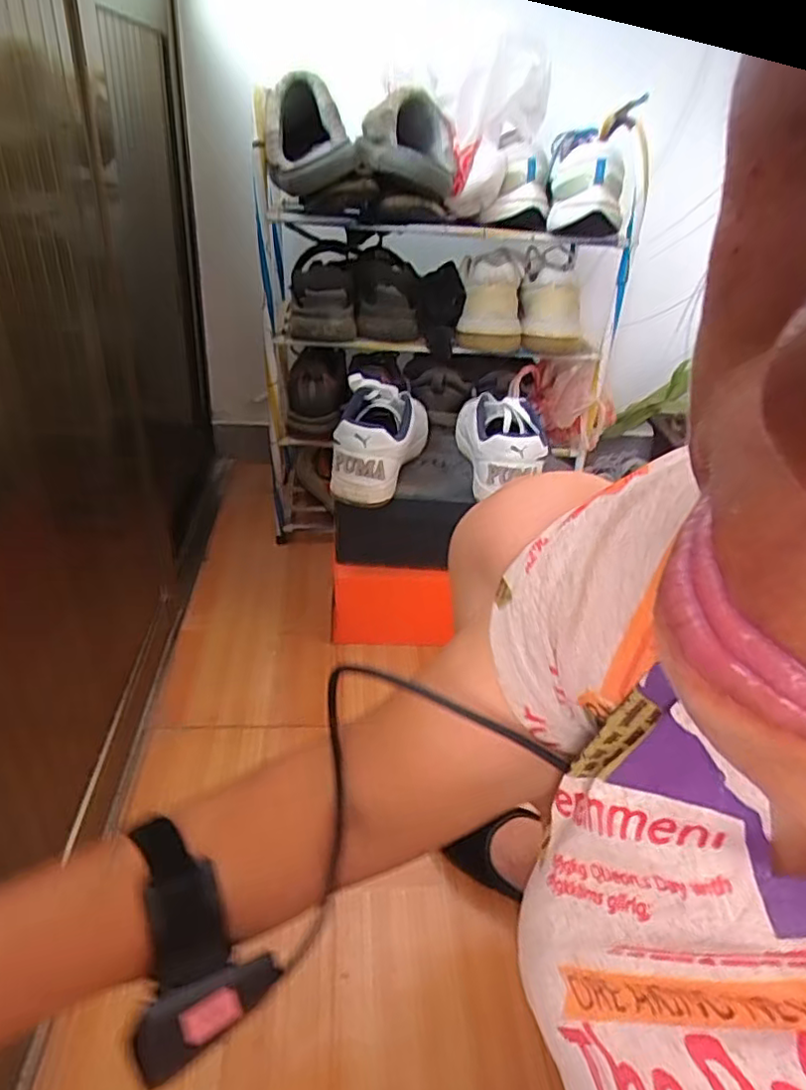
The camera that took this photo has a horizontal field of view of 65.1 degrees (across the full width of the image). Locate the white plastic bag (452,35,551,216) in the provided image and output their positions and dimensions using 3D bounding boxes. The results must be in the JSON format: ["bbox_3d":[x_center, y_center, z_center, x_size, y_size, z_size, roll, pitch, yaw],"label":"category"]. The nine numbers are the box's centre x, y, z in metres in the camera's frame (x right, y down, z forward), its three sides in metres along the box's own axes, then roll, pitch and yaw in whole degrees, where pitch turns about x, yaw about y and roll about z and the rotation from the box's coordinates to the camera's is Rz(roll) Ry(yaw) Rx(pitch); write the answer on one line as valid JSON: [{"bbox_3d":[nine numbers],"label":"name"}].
[{"bbox_3d":[0.129,-0.563,0.856,0.109,0.190,0.084,11,32,7],"label":"white plastic bag"}]

